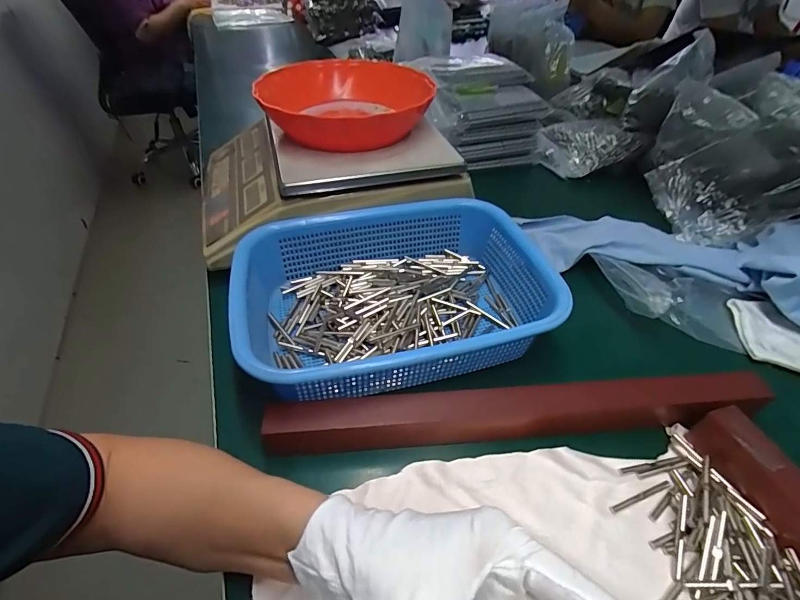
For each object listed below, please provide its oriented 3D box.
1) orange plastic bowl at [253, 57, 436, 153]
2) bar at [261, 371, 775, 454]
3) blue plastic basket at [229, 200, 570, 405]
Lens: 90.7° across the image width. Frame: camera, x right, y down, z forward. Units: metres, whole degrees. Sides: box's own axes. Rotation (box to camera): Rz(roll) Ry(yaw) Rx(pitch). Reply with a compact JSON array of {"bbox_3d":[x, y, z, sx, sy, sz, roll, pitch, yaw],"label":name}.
[{"bbox_3d":[-0.063,-0.240,0.487,0.202,0.053,0.188,0,46,0],"label":"orange plastic bowl"},{"bbox_3d":[0.096,0.090,0.312,0.386,0.040,0.032,-3,46,-3],"label":"bar"},{"bbox_3d":[-0.001,-0.006,0.388,0.286,0.073,0.208,-13,47,-12],"label":"blue plastic basket"}]

